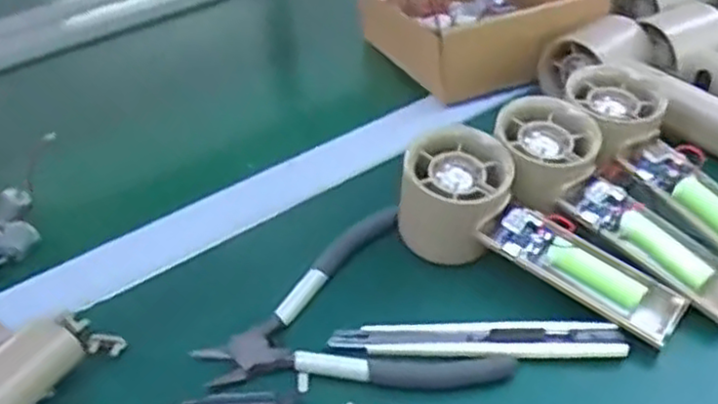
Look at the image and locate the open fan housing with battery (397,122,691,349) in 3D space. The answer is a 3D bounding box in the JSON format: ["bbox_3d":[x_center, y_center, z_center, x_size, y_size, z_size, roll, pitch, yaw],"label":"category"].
[{"bbox_3d":[0.091,0.025,0.398,0.157,0.062,0.050,33,50,15],"label":"open fan housing with battery"}]

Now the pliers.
[{"bbox_3d":[0.002,0.049,0.394,0.148,0.017,0.116,1,40,7],"label":"pliers"}]

